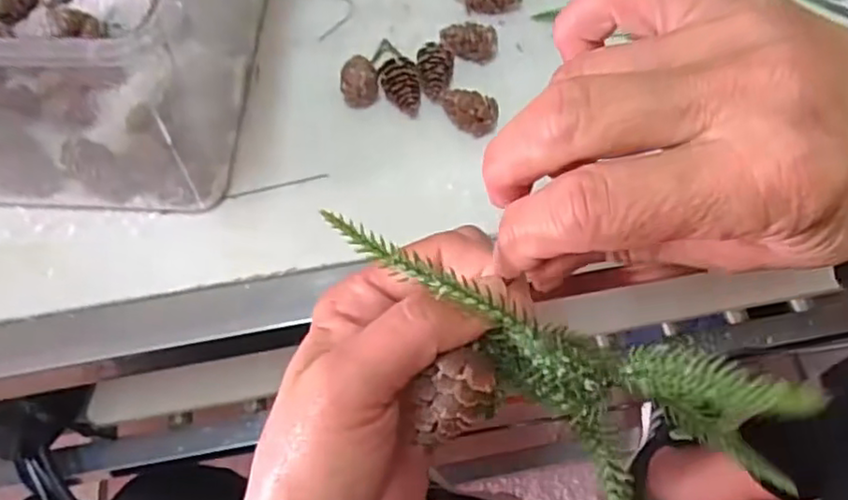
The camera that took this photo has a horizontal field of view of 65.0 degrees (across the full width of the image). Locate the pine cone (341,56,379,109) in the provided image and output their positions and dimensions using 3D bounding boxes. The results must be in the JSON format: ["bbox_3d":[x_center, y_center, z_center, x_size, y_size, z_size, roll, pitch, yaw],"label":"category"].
[{"bbox_3d":[-0.038,-0.100,0.398,0.021,0.024,0.030,-4,63,-2],"label":"pine cone"}]

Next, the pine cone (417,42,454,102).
[{"bbox_3d":[0.007,-0.105,0.399,0.020,0.016,0.036,-5,63,-2],"label":"pine cone"}]

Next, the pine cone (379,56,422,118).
[{"bbox_3d":[-0.013,-0.095,0.395,0.023,0.021,0.030,-5,63,-2],"label":"pine cone"}]

